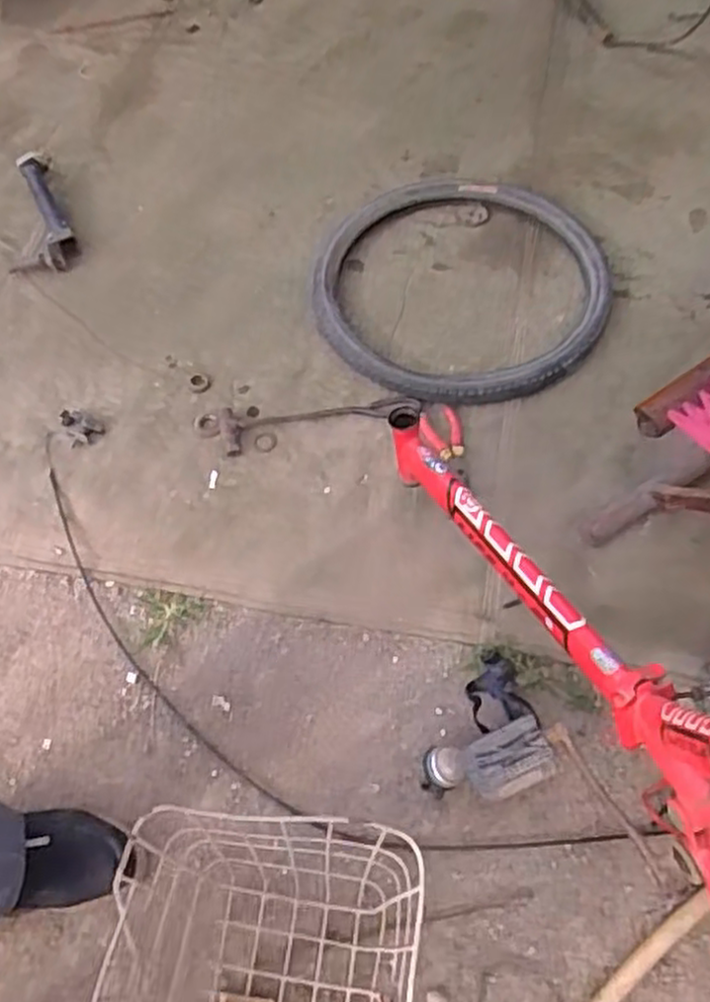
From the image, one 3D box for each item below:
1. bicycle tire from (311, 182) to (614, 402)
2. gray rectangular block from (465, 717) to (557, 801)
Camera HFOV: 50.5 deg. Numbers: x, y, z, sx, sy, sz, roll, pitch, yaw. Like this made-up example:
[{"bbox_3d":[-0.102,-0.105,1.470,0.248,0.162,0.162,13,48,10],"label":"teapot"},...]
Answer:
[{"bbox_3d":[0.160,-0.340,1.178,0.457,0.045,0.418,26,73,17],"label":"bicycle tire"},{"bbox_3d":[0.173,0.289,0.839,0.095,0.028,0.069,-27,28,4],"label":"gray rectangular block"}]

